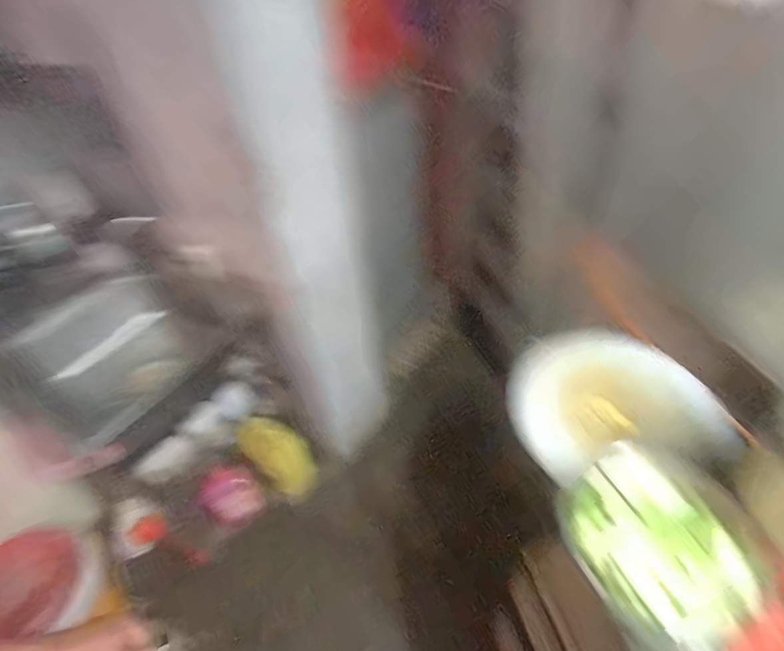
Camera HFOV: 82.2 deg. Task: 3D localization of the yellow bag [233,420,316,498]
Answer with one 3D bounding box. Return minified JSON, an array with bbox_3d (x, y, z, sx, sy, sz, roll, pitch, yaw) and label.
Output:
[{"bbox_3d":[-0.345,0.402,1.402,0.057,0.307,0.130,-20,27,42],"label":"yellow bag"}]

